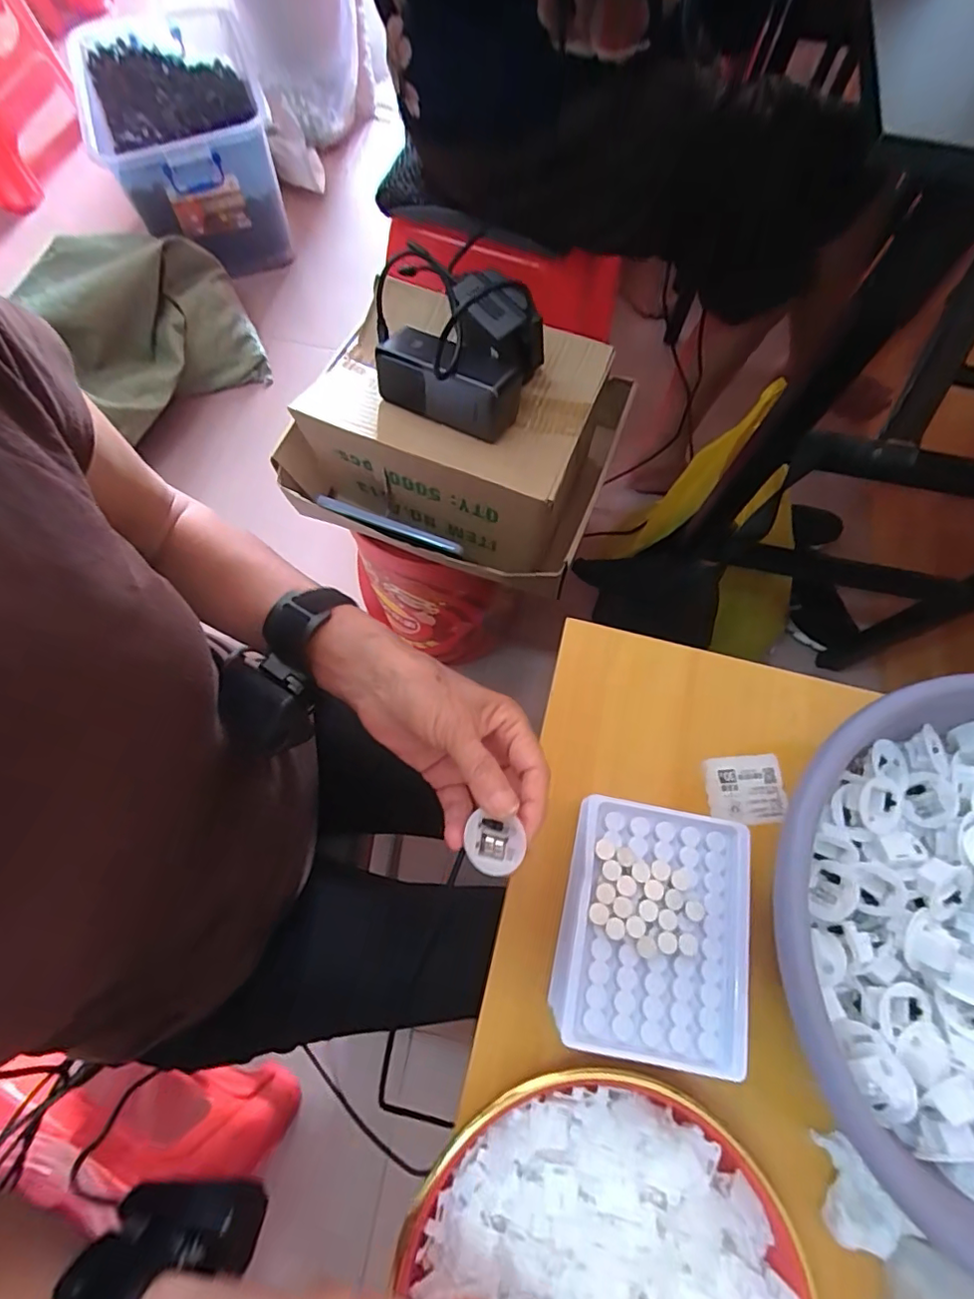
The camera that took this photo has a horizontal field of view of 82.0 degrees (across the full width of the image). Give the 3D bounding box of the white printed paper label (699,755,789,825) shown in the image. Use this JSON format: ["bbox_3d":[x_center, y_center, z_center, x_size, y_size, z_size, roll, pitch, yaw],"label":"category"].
[{"bbox_3d":[0.192,0.104,0.416,0.058,0.004,0.048,-1,69,-2],"label":"white printed paper label"}]

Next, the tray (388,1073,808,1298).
[{"bbox_3d":[0.071,0.348,0.287,0.195,0.030,0.213,0,69,-1],"label":"tray"}]

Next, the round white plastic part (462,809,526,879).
[{"bbox_3d":[0.004,0.099,0.280,0.029,0.006,0.026,14,89,25],"label":"round white plastic part"}]

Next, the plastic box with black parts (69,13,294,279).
[{"bbox_3d":[-0.604,-1.016,1.143,0.310,0.229,0.459,-21,70,-9],"label":"plastic box with black parts"}]

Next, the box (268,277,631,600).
[{"bbox_3d":[-0.041,-0.221,0.599,0.322,0.149,0.234,19,69,6],"label":"box"}]

